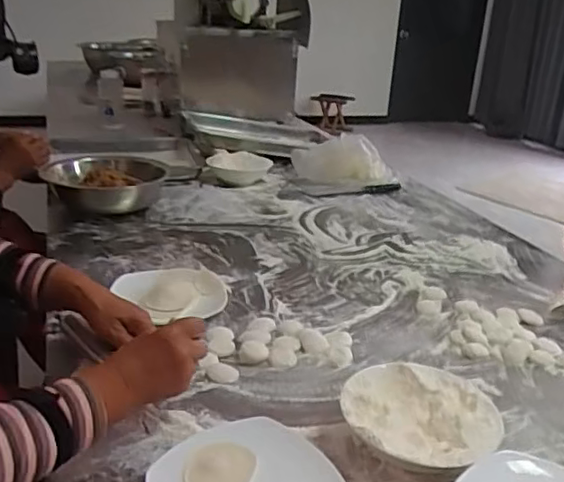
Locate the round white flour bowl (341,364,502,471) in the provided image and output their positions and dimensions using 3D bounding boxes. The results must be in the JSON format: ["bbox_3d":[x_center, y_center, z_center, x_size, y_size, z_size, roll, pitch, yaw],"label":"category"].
[{"bbox_3d":[0.152,0.199,0.682,0.161,0.046,0.154,4,22,-2],"label":"round white flour bowl"}]

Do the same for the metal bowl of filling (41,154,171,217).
[{"bbox_3d":[-0.359,-0.112,1.245,0.218,0.085,0.207,2,23,1],"label":"metal bowl of filling"}]

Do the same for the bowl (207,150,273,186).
[{"bbox_3d":[-0.105,-0.172,1.478,0.121,0.063,0.127,10,24,19],"label":"bowl"}]

